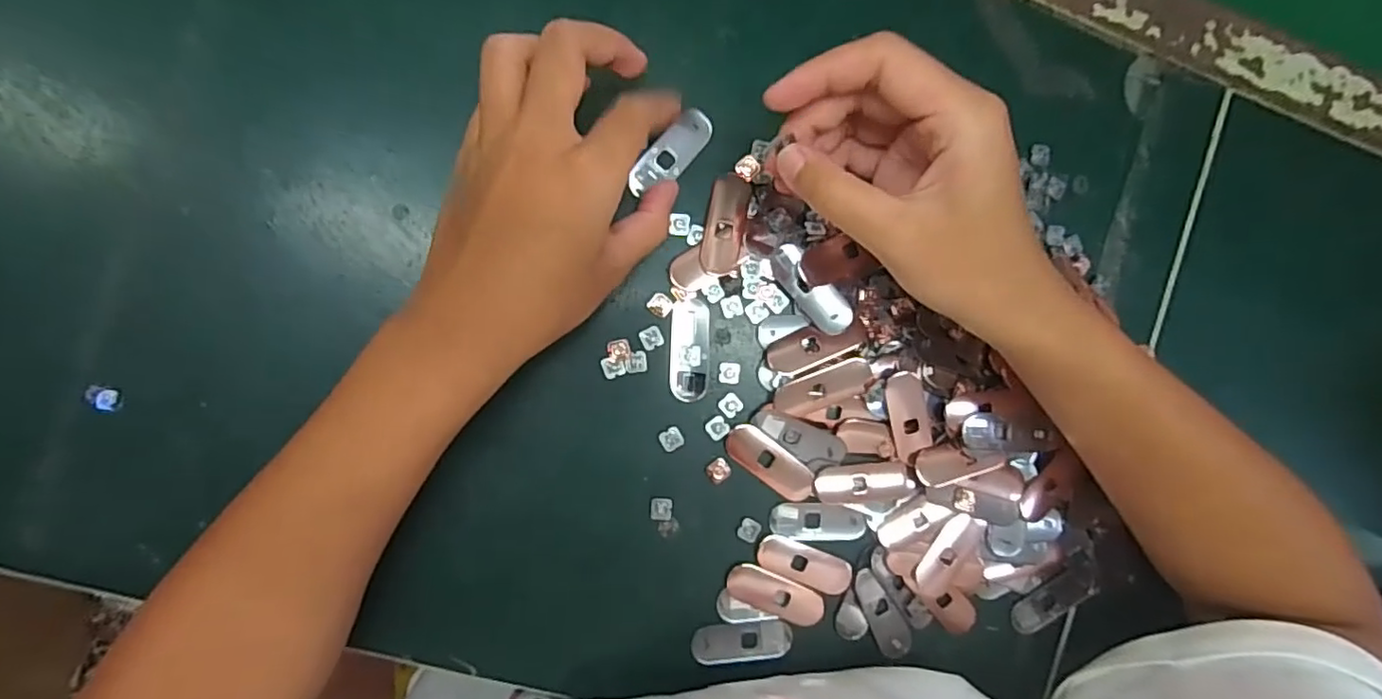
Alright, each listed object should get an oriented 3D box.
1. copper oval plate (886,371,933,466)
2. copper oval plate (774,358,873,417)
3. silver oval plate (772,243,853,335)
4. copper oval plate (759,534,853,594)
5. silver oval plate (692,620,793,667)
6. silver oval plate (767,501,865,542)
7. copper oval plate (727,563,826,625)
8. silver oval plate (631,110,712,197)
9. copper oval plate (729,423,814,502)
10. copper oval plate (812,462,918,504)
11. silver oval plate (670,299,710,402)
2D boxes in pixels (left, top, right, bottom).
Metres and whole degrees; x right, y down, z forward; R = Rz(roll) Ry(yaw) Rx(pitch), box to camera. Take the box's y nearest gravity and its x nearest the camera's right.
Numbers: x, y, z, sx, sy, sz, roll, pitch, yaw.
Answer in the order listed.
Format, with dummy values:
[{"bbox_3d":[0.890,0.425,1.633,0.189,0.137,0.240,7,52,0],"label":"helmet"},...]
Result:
[{"bbox_3d":[0.108,0.033,0.314,0.021,0.005,0.046,-18,102,-6],"label":"copper oval plate"},{"bbox_3d":[0.065,0.018,0.310,0.049,0.006,0.017,-22,94,-7],"label":"copper oval plate"},{"bbox_3d":[0.058,-0.028,0.306,0.018,0.004,0.049,-41,91,11],"label":"silver oval plate"},{"bbox_3d":[0.057,0.107,0.313,0.049,0.004,0.018,22,88,-8],"label":"copper oval plate"},{"bbox_3d":[0.026,0.144,0.313,0.049,0.005,0.019,0,84,-9],"label":"silver oval plate"},{"bbox_3d":[0.063,0.086,0.316,0.047,0.005,0.020,3,90,-8],"label":"silver oval plate"},{"bbox_3d":[0.042,0.121,0.311,0.049,0.004,0.018,25,87,-7],"label":"copper oval plate"},{"bbox_3d":[-0.009,-0.092,0.300,0.018,0.004,0.049,45,89,-6],"label":"silver oval plate"},{"bbox_3d":[0.040,0.056,0.309,0.050,0.004,0.019,39,86,-7],"label":"copper oval plate"},{"bbox_3d":[0.087,0.067,0.314,0.050,0.007,0.020,-2,91,-8],"label":"copper oval plate"},{"bbox_3d":[0.000,0.001,0.302,0.018,0.004,0.047,2,91,-8],"label":"silver oval plate"}]

